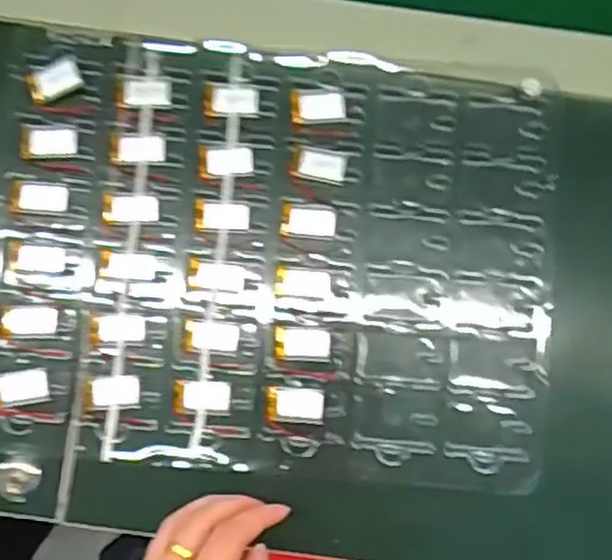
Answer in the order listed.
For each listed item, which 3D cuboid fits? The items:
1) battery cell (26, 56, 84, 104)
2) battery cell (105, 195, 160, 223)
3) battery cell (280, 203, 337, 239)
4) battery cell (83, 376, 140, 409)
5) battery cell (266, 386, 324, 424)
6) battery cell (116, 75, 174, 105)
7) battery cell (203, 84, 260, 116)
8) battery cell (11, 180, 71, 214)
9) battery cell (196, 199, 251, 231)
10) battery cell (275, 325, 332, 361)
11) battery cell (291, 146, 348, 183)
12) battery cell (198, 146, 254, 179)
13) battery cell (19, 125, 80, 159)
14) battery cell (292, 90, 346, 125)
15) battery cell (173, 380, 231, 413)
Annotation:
[{"bbox_3d":[-0.154,-0.122,0.437,0.033,0.004,0.019,-24,83,-4],"label":"battery cell"},{"bbox_3d":[-0.106,-0.044,0.434,0.033,0.004,0.017,1,89,-2],"label":"battery cell"},{"bbox_3d":[0.002,-0.036,0.437,0.033,0.004,0.020,4,88,-2],"label":"battery cell"},{"bbox_3d":[-0.116,0.067,0.423,0.034,0.004,0.018,-4,89,-2],"label":"battery cell"},{"bbox_3d":[-0.006,0.074,0.425,0.034,0.004,0.020,4,88,-2],"label":"battery cell"},{"bbox_3d":[-0.100,-0.116,0.441,0.033,0.004,0.019,4,88,-2],"label":"battery cell"},{"bbox_3d":[-0.046,-0.110,0.441,0.034,0.004,0.018,3,88,-2],"label":"battery cell"},{"bbox_3d":[-0.161,-0.050,0.432,0.033,0.004,0.018,3,82,0],"label":"battery cell"},{"bbox_3d":[-0.051,-0.039,0.435,0.033,0.004,0.017,3,88,-2],"label":"battery cell"},{"bbox_3d":[-0.002,0.038,0.427,0.034,0.004,0.019,6,88,-2],"label":"battery cell"},{"bbox_3d":[0.008,-0.071,0.439,0.034,0.004,0.018,12,88,-2],"label":"battery cell"},{"bbox_3d":[-0.049,-0.072,0.438,0.034,0.004,0.019,0,89,-2],"label":"battery cell"},{"bbox_3d":[-0.156,-0.084,0.436,0.033,0.004,0.021,0,83,-1],"label":"battery cell"},{"bbox_3d":[0.008,-0.107,0.441,0.033,0.004,0.021,-1,89,-2],"label":"battery cell"},{"bbox_3d":[-0.062,0.069,0.424,0.033,0.004,0.019,2,89,-2],"label":"battery cell"}]

